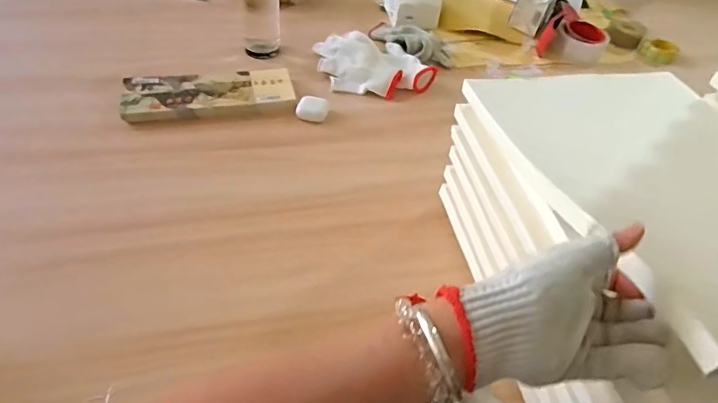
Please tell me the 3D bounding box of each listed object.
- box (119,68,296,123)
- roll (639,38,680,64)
[{"bbox_3d":[-0.237,-0.173,0.820,0.260,0.030,0.094,-10,47,-15],"label":"box"},{"bbox_3d":[0.612,-0.306,1.043,0.068,0.023,0.071,2,47,-3],"label":"roll"}]

